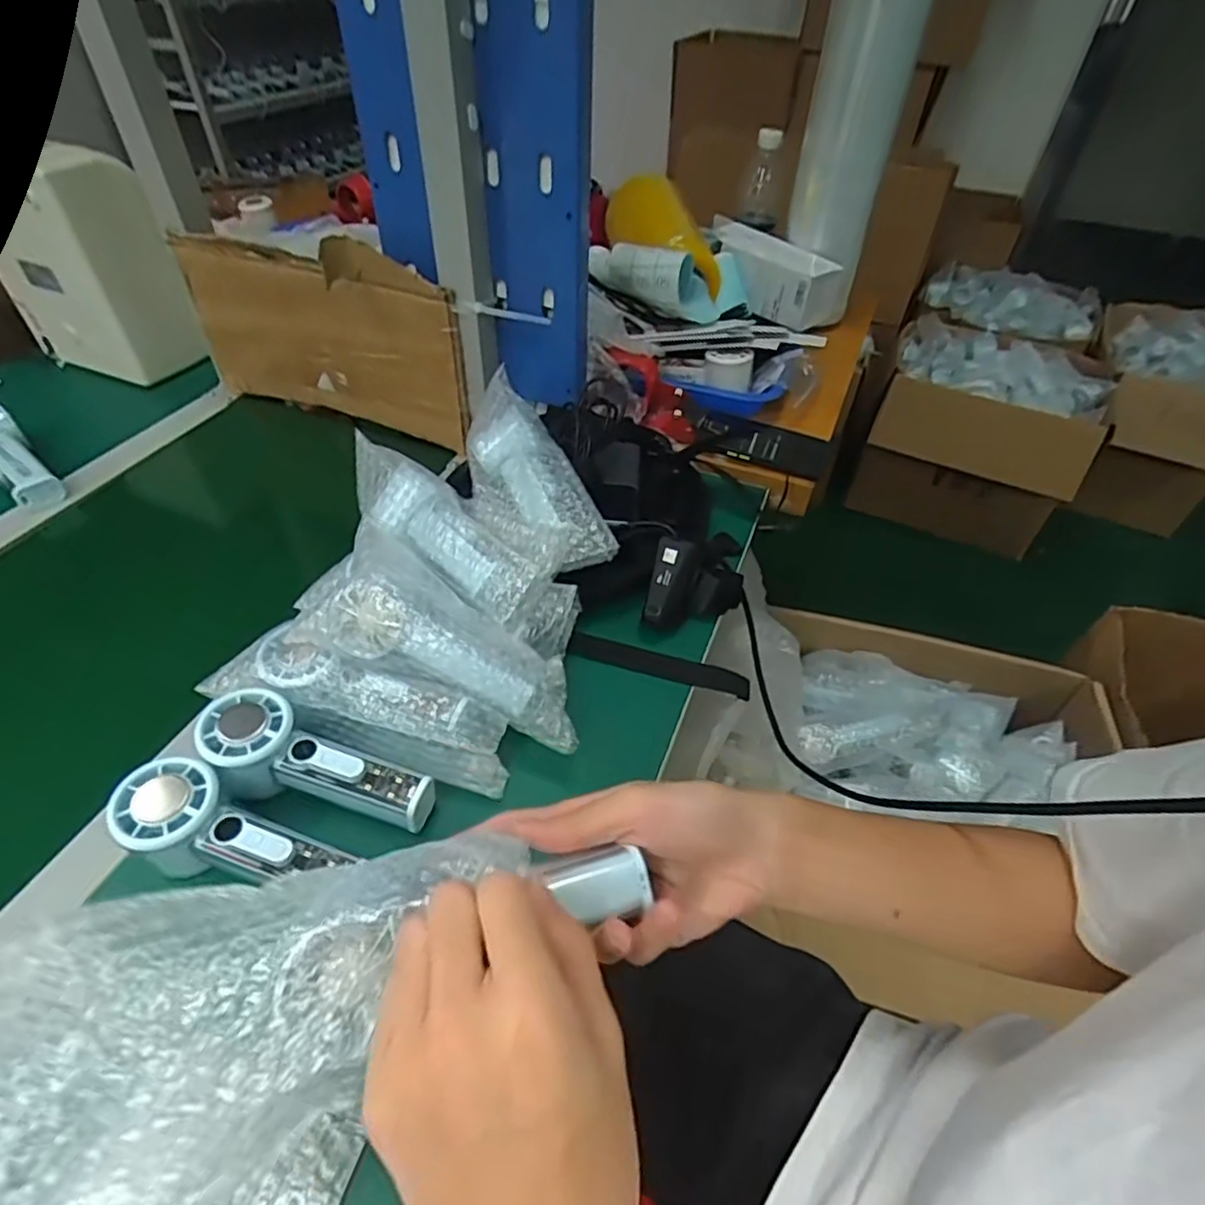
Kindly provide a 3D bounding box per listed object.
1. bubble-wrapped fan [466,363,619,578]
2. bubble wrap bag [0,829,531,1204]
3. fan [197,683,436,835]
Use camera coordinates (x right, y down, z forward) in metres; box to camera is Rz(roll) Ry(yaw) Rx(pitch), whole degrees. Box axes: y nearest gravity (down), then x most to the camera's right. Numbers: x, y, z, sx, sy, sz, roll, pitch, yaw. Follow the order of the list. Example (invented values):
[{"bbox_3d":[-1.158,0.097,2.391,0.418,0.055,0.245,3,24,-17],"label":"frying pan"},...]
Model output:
[{"bbox_3d":[-0.070,-0.108,0.565,0.088,0.052,0.195,-19,64,-22],"label":"bubble-wrapped fan"},{"bbox_3d":[-0.127,0.148,0.247,0.193,0.042,0.101,-15,47,-18],"label":"bubble wrap bag"},{"bbox_3d":[-0.191,0.114,0.440,0.157,0.046,0.056,22,46,0],"label":"fan"}]

